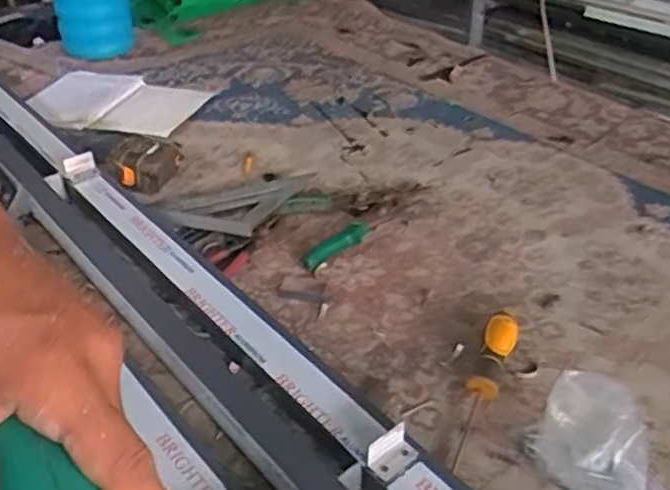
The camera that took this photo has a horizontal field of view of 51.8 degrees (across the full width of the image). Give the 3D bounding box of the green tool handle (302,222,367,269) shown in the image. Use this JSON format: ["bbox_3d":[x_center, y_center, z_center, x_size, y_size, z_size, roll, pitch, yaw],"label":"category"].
[{"bbox_3d":[0.002,-0.003,0.833,0.030,0.024,0.108,26,42,31],"label":"green tool handle"}]

